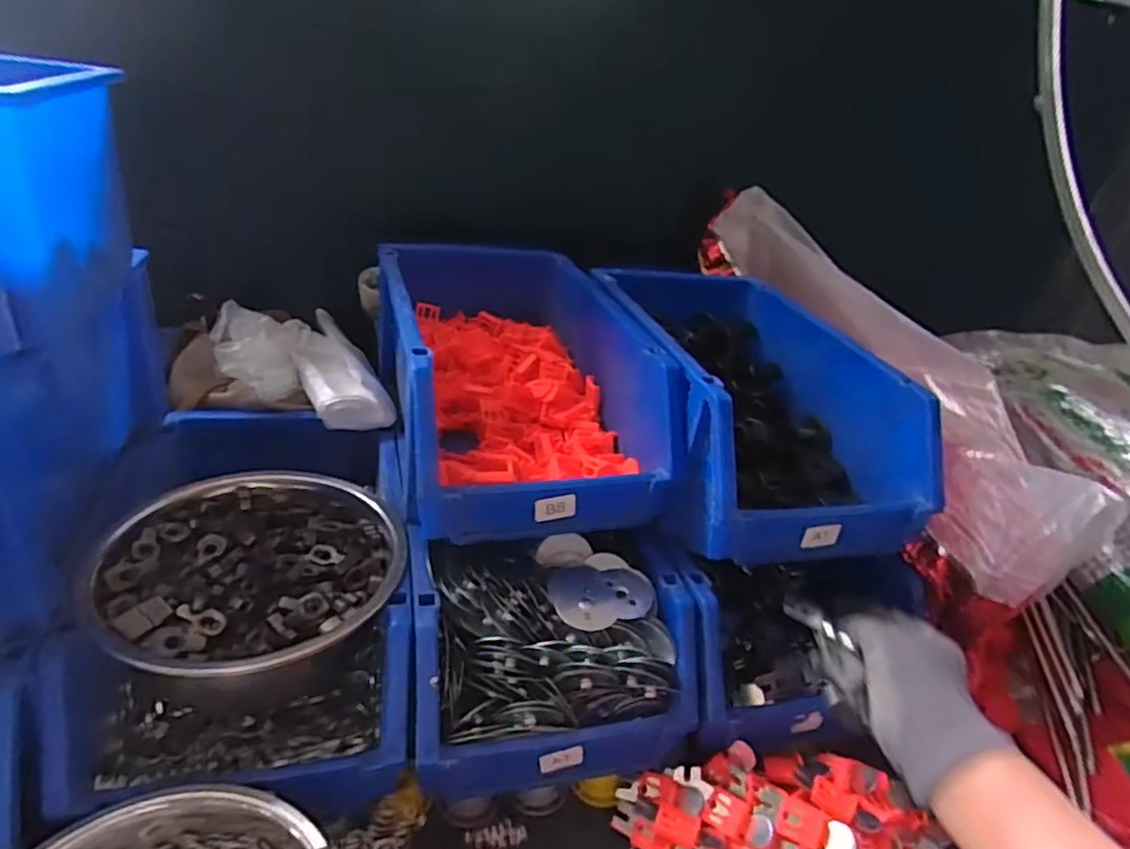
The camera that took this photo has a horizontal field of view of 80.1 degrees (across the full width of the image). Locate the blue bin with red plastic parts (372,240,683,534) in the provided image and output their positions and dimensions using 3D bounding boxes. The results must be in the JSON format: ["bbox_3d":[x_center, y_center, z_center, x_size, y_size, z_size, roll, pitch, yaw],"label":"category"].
[{"bbox_3d":[-0.048,-0.049,0.608,0.196,0.122,0.346,-1,27,-17],"label":"blue bin with red plastic parts"}]

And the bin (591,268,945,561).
[{"bbox_3d":[0.157,-0.022,0.642,0.222,0.140,0.359,-2,27,-19],"label":"bin"}]

